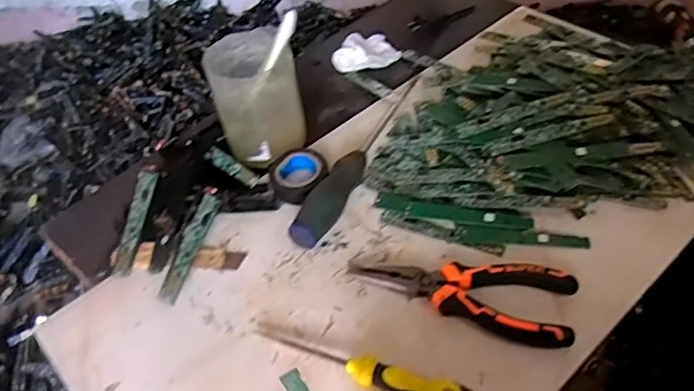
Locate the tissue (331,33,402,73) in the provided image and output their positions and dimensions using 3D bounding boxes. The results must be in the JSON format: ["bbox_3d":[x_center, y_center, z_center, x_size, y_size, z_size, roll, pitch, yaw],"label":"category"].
[{"bbox_3d":[0.020,-0.163,0.659,0.073,0.023,0.050,-10,45,-3],"label":"tissue"}]

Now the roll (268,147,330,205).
[{"bbox_3d":[-0.041,-0.018,0.516,0.044,0.018,0.053,27,54,30],"label":"roll"}]

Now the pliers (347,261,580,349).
[{"bbox_3d":[0.080,0.070,0.424,0.158,0.015,0.055,7,46,13],"label":"pliers"}]

